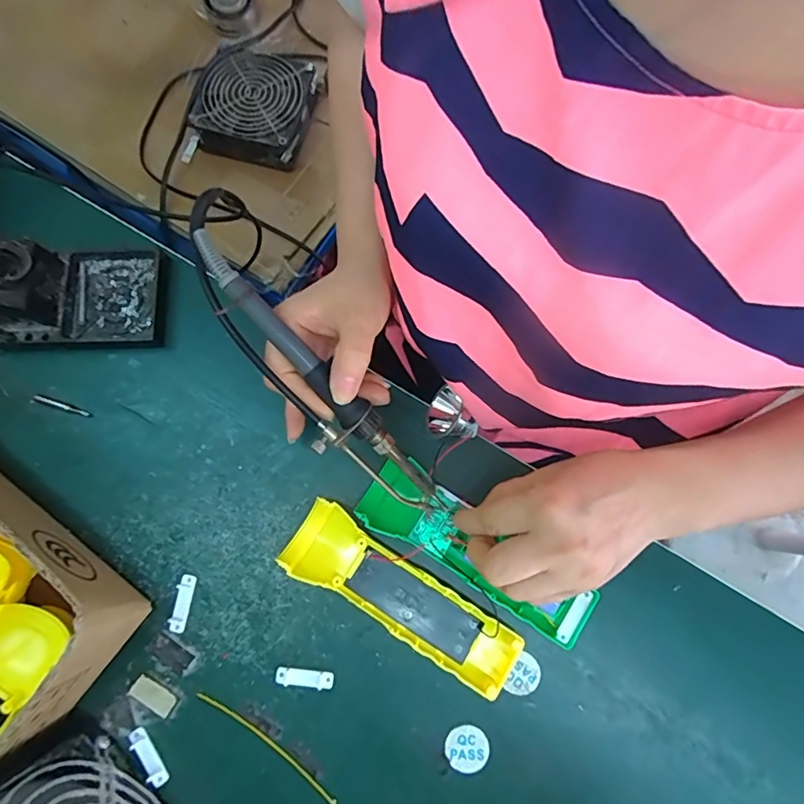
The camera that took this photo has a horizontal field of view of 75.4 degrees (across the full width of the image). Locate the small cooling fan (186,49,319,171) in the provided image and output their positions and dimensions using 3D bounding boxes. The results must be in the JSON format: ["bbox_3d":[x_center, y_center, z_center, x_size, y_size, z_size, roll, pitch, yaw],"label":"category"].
[{"bbox_3d":[-0.170,-0.348,0.608,0.125,0.044,0.132,13,82,1],"label":"small cooling fan"}]

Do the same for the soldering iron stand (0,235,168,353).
[{"bbox_3d":[-0.254,-0.080,0.361,0.147,0.070,0.071,-2,78,0],"label":"soldering iron stand"}]

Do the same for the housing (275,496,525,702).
[{"bbox_3d":[0.000,0.126,0.345,0.163,0.024,0.049,30,80,6],"label":"housing"}]

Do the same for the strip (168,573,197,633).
[{"bbox_3d":[-0.149,0.136,0.352,0.012,0.004,0.037,9,79,2],"label":"strip"}]

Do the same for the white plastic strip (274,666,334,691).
[{"bbox_3d":[-0.065,0.182,0.343,0.038,0.005,0.010,6,79,2],"label":"white plastic strip"}]

